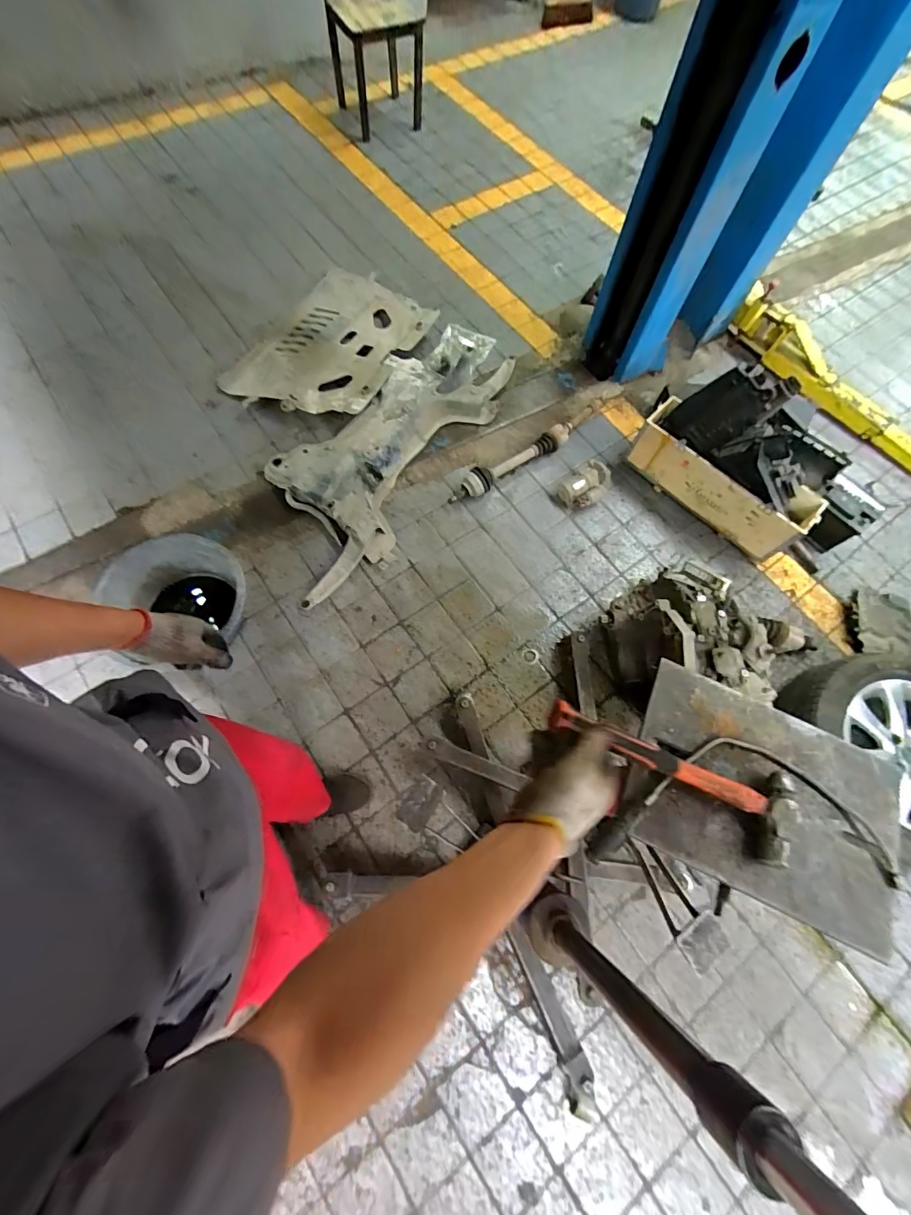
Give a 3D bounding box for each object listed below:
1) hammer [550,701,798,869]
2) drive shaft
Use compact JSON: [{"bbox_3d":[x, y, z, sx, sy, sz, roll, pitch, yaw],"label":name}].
[{"bbox_3d":[0.266,0.207,0.568,0.316,0.047,0.110,23,70,-2],"label":"hammer"},{"bbox_3d":[0.308,-0.630,1.810,0.798,0.100,0.096,-34,74,-14],"label":"drive shaft"}]

